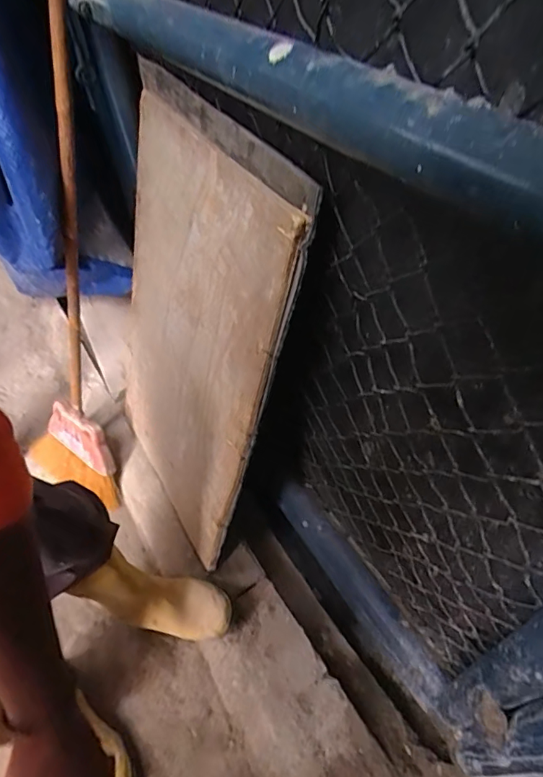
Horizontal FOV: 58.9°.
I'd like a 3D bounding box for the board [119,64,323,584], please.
[{"bbox_3d":[-0.166,-0.084,0.875,0.024,0.766,0.510,-13,48,-30],"label":"board"}]

